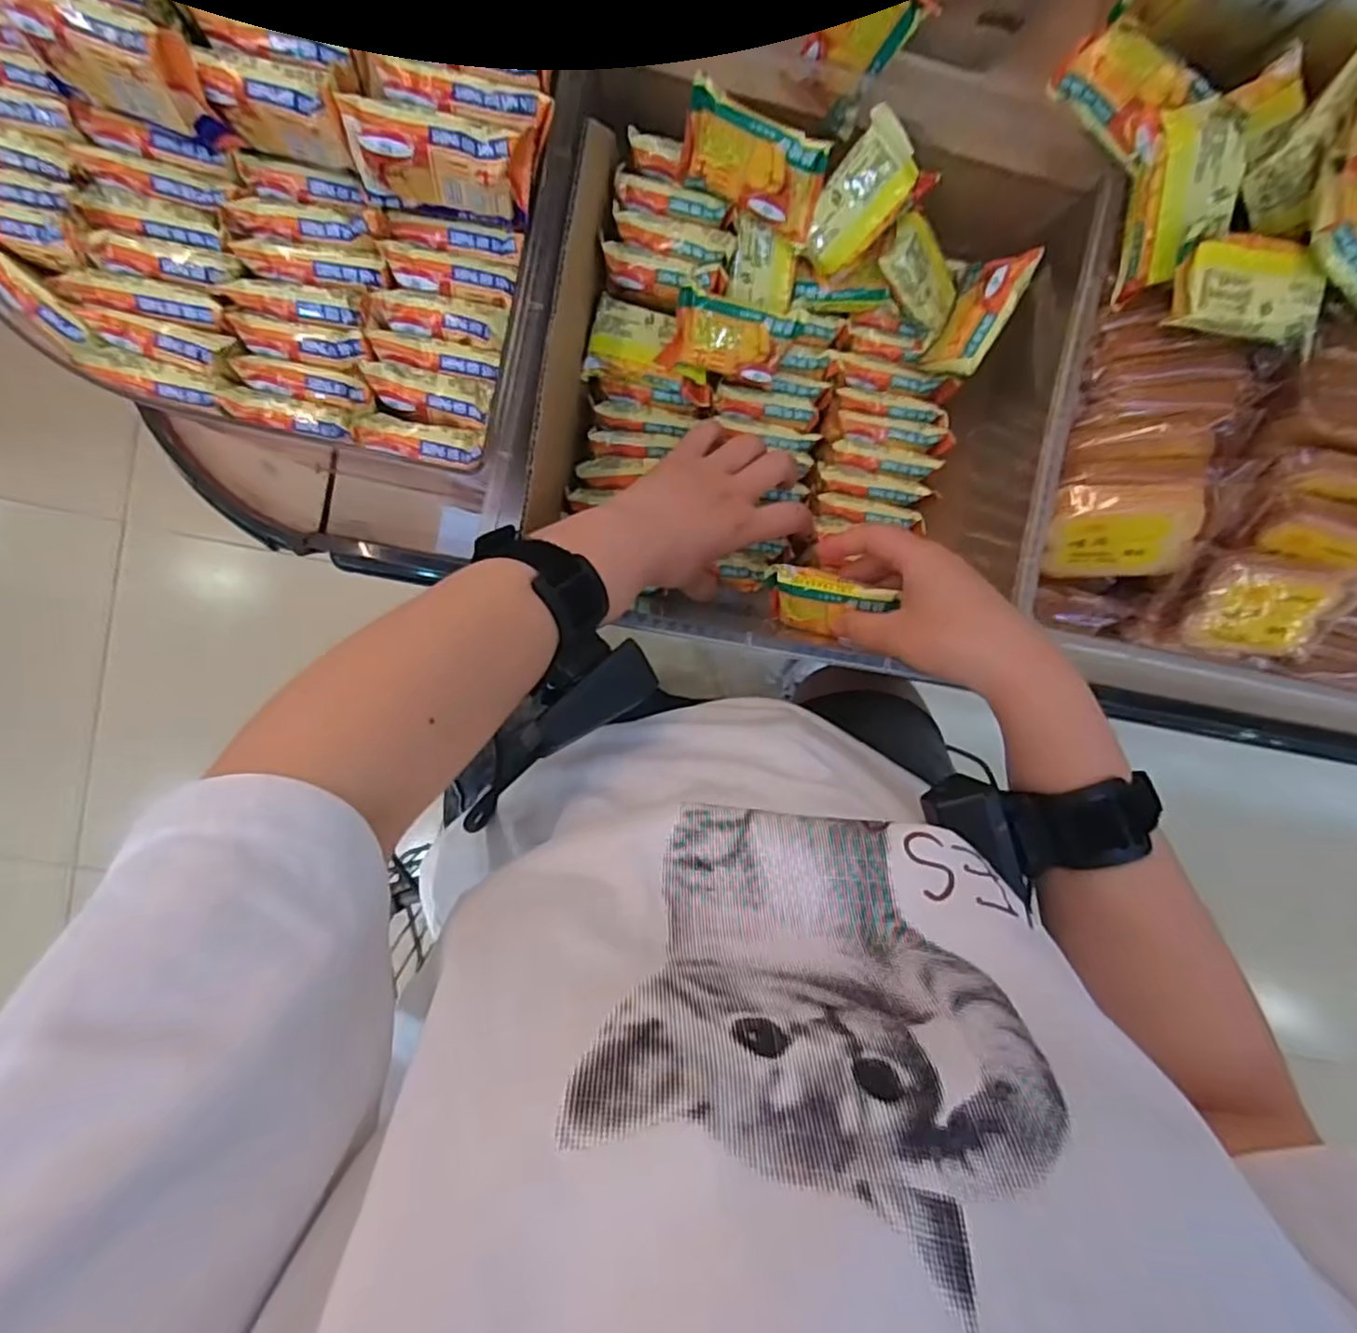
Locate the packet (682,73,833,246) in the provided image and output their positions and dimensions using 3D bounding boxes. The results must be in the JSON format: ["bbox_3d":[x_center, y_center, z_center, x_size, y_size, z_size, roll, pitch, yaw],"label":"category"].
[{"bbox_3d":[0.042,-0.279,0.374,0.083,0.046,0.010,23,50,-5],"label":"packet"}]

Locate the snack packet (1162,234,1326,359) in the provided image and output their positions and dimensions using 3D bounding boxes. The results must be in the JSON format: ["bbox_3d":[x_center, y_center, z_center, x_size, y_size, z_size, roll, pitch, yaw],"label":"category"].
[{"bbox_3d":[0.278,-0.181,0.323,0.066,0.023,0.044,6,94,-5],"label":"snack packet"}]

